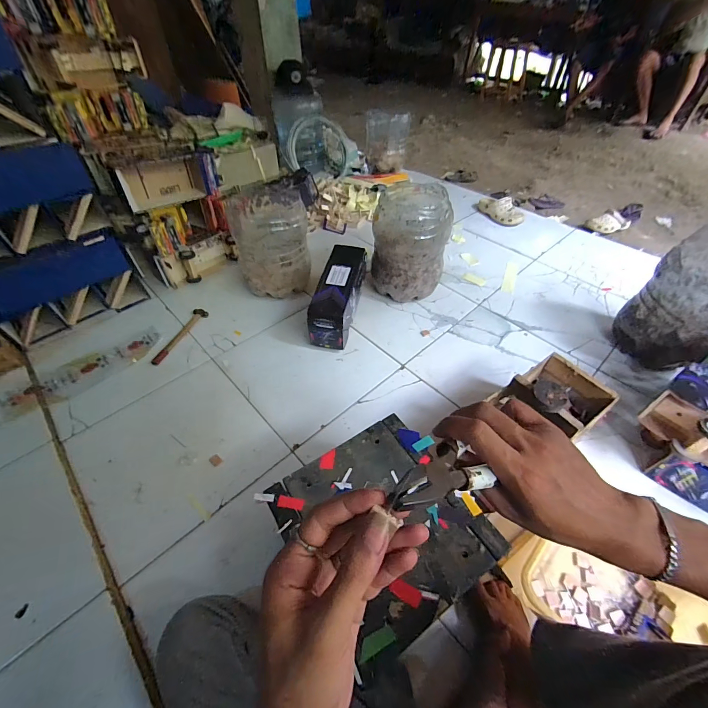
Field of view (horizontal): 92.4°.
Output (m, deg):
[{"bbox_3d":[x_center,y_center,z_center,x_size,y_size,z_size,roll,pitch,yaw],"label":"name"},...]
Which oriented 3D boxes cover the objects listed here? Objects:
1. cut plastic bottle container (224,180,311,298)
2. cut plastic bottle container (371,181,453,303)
[{"bbox_3d":[-0.285,-0.377,1.161,0.229,0.262,0.281,-15,50,-14],"label":"cut plastic bottle container"},{"bbox_3d":[0.183,-0.362,1.110,0.230,0.337,0.222,8,49,7],"label":"cut plastic bottle container"}]

